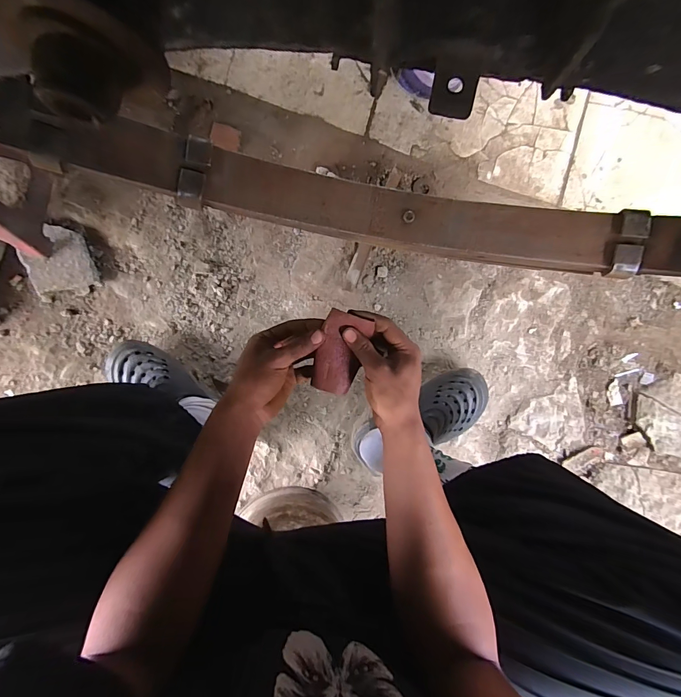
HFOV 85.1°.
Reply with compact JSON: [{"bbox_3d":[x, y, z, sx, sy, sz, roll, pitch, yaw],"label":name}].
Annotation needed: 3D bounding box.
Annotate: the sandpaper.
[{"bbox_3d":[0.001,0.006,0.437,0.055,0.008,0.095,13,100,-5],"label":"sandpaper"}]

